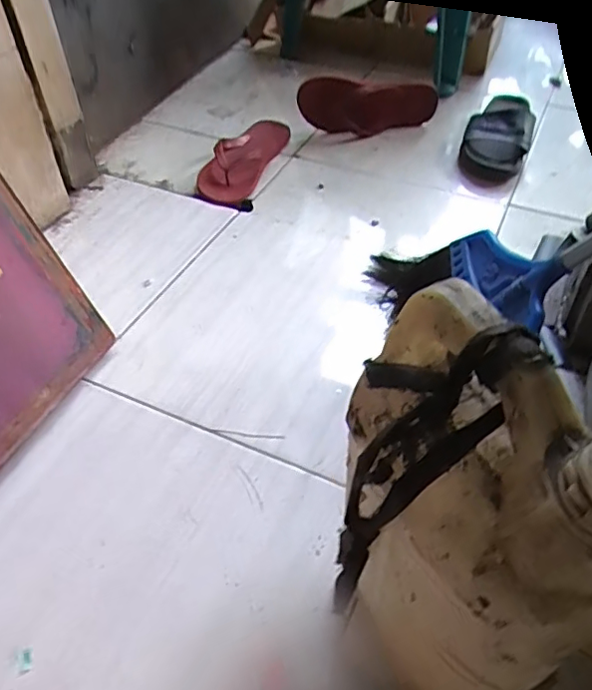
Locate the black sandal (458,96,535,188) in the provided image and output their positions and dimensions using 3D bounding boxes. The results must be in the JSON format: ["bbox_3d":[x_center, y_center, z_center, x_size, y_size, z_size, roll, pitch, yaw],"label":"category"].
[{"bbox_3d":[0.377,-0.394,1.054,0.111,0.068,0.275,15,49,14],"label":"black sandal"}]

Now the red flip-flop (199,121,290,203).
[{"bbox_3d":[-0.096,-0.340,1.033,0.109,0.040,0.271,13,48,13],"label":"red flip-flop"}]

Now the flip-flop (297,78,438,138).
[{"bbox_3d":[0.142,-0.448,1.081,0.272,0.108,0.045,-6,46,-22],"label":"flip-flop"}]

